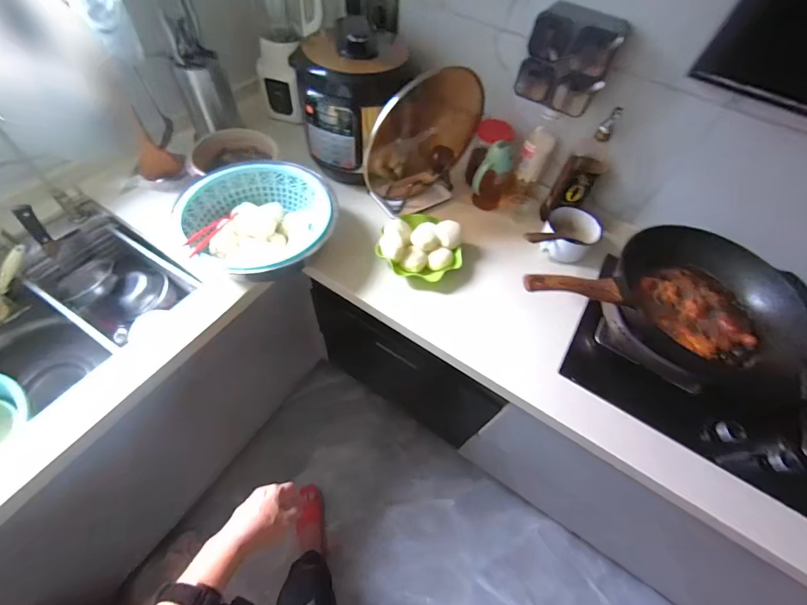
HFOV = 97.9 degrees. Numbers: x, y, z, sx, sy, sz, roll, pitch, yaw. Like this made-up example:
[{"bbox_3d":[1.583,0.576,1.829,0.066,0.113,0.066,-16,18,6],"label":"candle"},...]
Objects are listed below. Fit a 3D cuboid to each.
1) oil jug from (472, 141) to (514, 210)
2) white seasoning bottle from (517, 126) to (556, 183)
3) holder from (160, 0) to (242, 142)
[{"bbox_3d":[0.244,-0.342,0.947,0.080,0.185,0.096,24,58,11],"label":"oil jug"},{"bbox_3d":[0.343,-0.386,0.927,0.074,0.124,0.052,24,58,11],"label":"white seasoning bottle"},{"bbox_3d":[-0.539,-0.610,0.918,0.130,0.264,0.100,-32,65,-24],"label":"holder"}]

